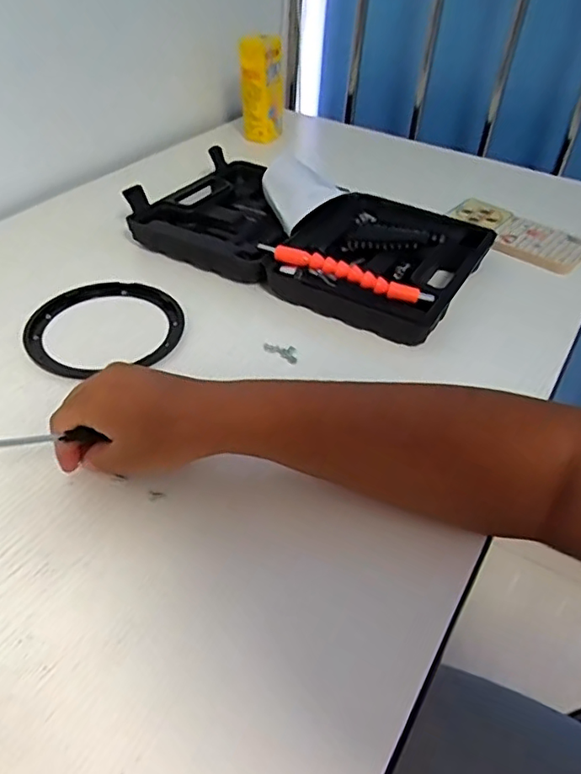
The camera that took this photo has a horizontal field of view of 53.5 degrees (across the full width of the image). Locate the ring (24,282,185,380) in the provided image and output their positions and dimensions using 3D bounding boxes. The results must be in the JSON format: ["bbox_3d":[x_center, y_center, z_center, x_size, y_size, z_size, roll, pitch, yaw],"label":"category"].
[{"bbox_3d":[-0.169,-0.055,0.518,0.131,0.018,0.131,3,41,-2],"label":"ring"}]

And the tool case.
[{"bbox_3d":[0.018,-0.168,0.606,0.344,0.042,0.209,24,45,20],"label":"tool case"}]

